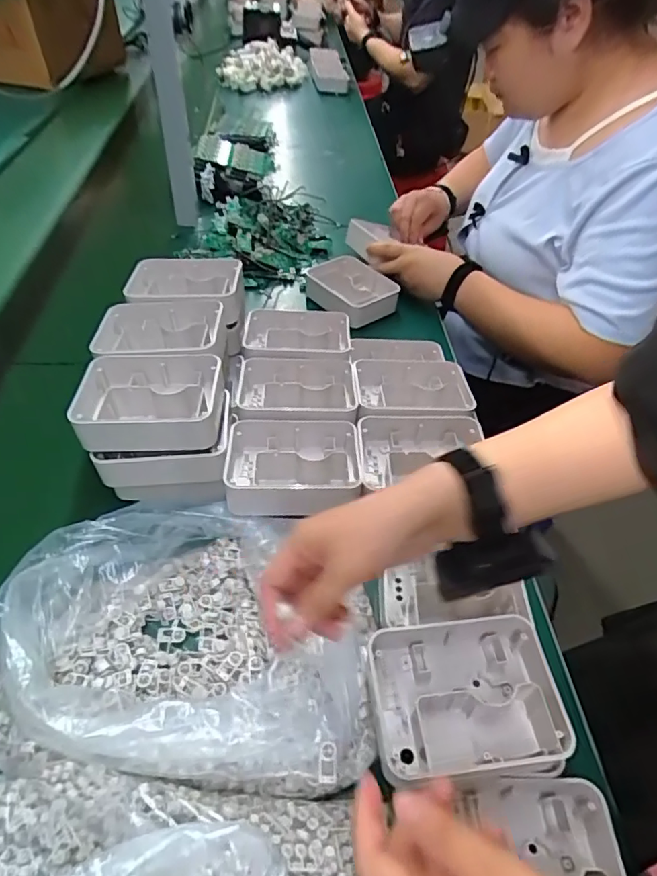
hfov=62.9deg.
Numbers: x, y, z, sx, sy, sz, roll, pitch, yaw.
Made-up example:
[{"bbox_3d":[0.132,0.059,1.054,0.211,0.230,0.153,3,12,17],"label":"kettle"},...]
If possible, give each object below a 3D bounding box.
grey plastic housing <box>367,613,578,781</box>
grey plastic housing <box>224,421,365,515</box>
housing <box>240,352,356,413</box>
[{"bbox_3d":[0.099,0.187,0.400,0.124,0.042,0.108,-3,47,-7],"label":"grey plastic housing"},{"bbox_3d":[-0.034,0.027,0.528,0.128,0.040,0.103,-1,47,-5],"label":"grey plastic housing"},{"bbox_3d":[-0.033,-0.050,0.600,0.133,0.041,0.102,-4,47,-8],"label":"housing"}]

